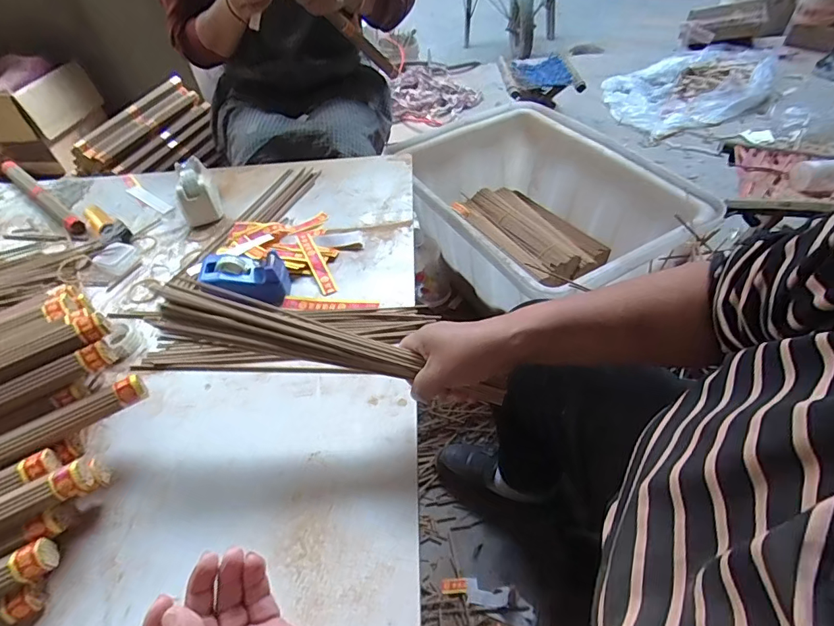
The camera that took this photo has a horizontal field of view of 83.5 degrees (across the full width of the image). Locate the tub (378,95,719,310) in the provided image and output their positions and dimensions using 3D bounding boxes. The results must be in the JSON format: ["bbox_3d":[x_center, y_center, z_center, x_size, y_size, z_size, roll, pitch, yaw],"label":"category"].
[{"bbox_3d":[0.250,-0.225,1.020,0.460,0.211,0.601,-23,50,-15],"label":"tub"}]

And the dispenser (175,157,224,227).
[{"bbox_3d":[-0.348,-0.196,0.721,0.058,0.081,0.108,-23,50,-15],"label":"dispenser"}]

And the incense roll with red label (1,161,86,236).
[{"bbox_3d":[-0.636,-0.199,0.789,0.306,0.025,0.025,31,58,28],"label":"incense roll with red label"}]

